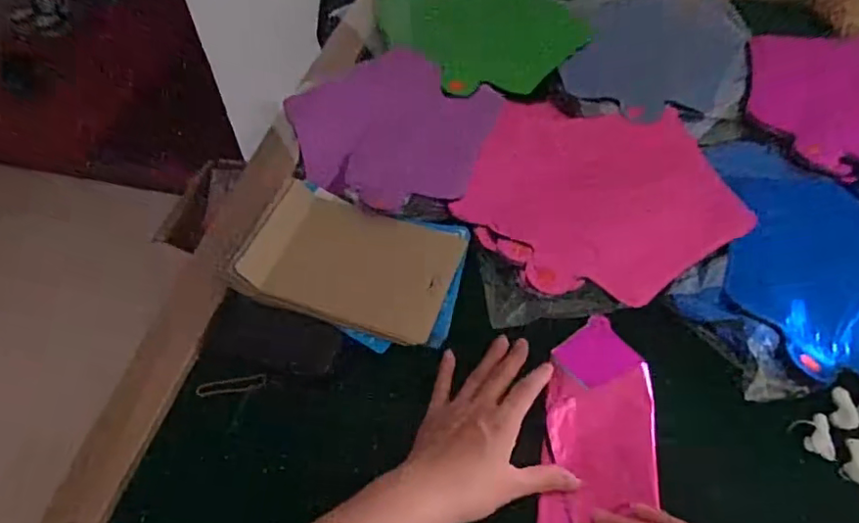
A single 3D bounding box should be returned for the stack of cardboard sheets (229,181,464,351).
[{"bbox_3d":[-0.069,0.000,0.511,0.179,0.022,0.123,14,56,11],"label":"stack of cardboard sheets"}]

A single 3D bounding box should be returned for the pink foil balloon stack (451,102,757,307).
[{"bbox_3d":[0.166,-0.071,0.555,0.246,0.021,0.231,14,56,11],"label":"pink foil balloon stack"}]

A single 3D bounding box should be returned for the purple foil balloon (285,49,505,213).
[{"bbox_3d":[-0.038,-0.149,0.632,0.228,0.019,0.220,-1,54,1],"label":"purple foil balloon"}]

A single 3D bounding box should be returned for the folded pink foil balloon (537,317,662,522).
[{"bbox_3d":[0.121,0.160,0.410,0.080,0.027,0.264,13,50,9],"label":"folded pink foil balloon"}]

